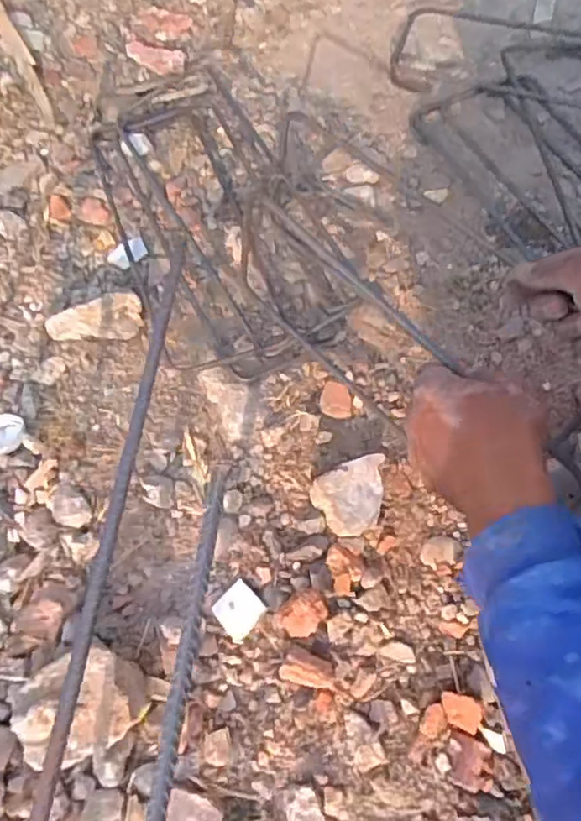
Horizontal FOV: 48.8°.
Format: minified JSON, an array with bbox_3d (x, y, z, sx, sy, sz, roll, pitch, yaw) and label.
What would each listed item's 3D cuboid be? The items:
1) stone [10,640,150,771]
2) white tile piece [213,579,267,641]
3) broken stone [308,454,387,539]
[{"bbox_3d":[-0.157,0.220,0.479,0.096,0.053,0.070,-22,69,-11],"label":"stone"},{"bbox_3d":[-0.042,0.163,0.524,0.036,0.013,0.037,41,71,15],"label":"white tile piece"},{"bbox_3d":[0.059,0.074,0.560,0.074,0.028,0.056,-35,72,-15],"label":"broken stone"}]

